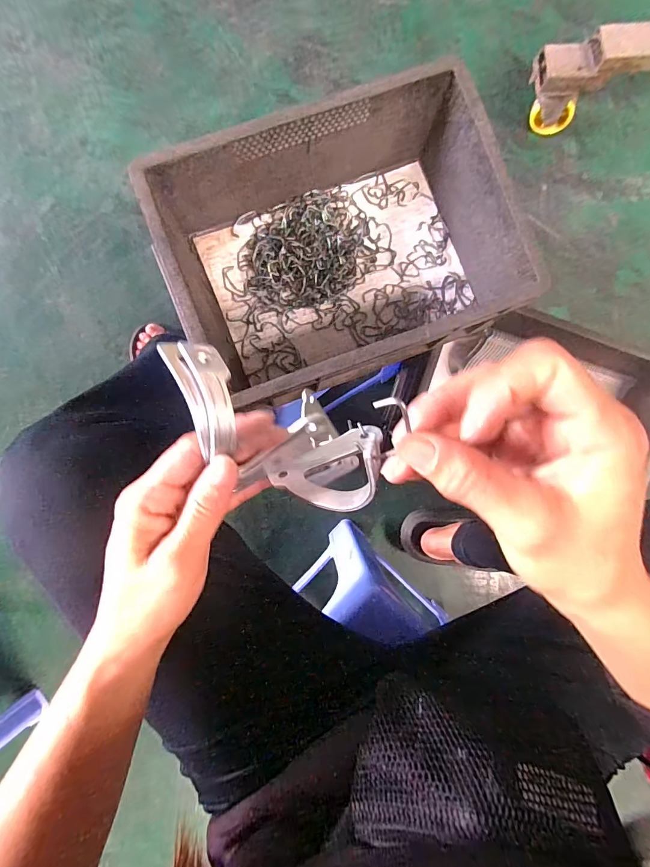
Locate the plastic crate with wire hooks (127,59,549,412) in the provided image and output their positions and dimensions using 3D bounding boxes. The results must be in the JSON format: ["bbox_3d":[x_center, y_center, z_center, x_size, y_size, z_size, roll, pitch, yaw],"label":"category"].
[{"bbox_3d":[0.013,-0.188,0.421,0.327,0.121,0.242,-21,89,-4],"label":"plastic crate with wire hooks"}]

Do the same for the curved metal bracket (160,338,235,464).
[{"bbox_3d":[-0.056,-0.018,0.186,0.024,0.013,0.056,-19,90,-5],"label":"curved metal bracket"}]

